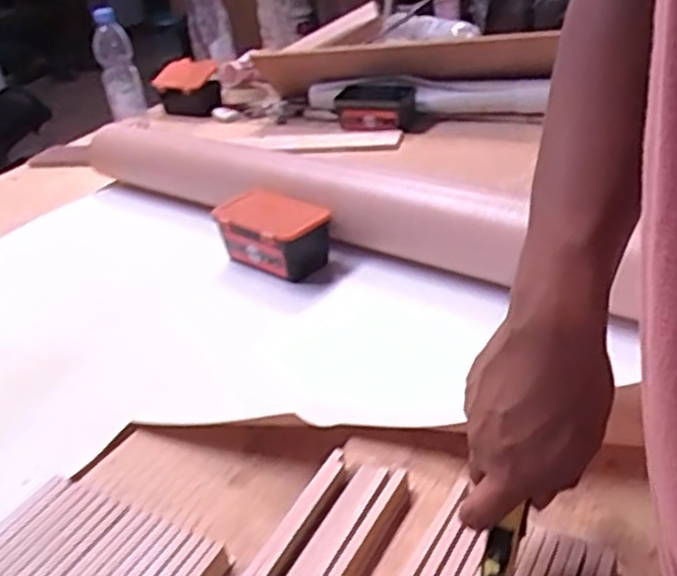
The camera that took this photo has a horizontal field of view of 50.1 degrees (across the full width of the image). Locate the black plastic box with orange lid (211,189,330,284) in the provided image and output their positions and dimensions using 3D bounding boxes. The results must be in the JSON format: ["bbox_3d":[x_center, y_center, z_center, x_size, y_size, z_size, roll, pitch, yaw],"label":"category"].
[{"bbox_3d":[-0.080,-0.067,0.892,0.141,0.066,0.083,20,40,39],"label":"black plastic box with orange lid"}]

